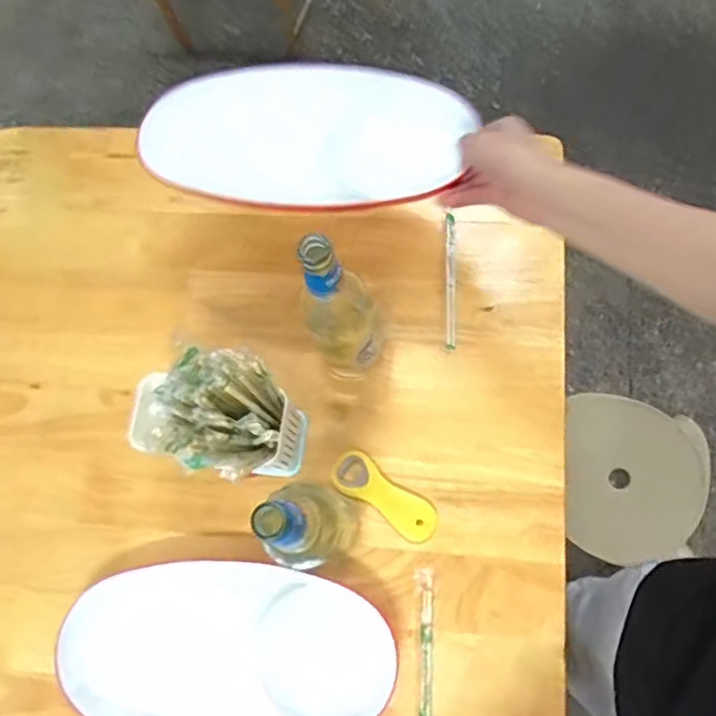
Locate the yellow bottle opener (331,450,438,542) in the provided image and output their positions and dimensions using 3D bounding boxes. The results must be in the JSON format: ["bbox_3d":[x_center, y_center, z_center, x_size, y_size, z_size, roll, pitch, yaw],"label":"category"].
[{"bbox_3d":[0.029,0.152,0.712,0.126,0.012,0.046,34,80,13],"label":"yellow bottle opener"}]

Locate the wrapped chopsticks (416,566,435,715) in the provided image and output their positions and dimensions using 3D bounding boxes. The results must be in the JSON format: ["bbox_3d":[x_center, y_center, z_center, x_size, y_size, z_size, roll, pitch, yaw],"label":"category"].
[{"bbox_3d":[0.069,0.329,0.659,0.018,0.011,0.214,0,75,5],"label":"wrapped chopsticks"}]

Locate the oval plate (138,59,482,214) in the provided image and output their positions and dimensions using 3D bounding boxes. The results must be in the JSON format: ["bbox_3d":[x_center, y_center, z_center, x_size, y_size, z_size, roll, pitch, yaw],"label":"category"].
[{"bbox_3d":[-0.069,-0.243,0.735,0.372,0.169,0.028,7,42,9],"label":"oval plate"}]

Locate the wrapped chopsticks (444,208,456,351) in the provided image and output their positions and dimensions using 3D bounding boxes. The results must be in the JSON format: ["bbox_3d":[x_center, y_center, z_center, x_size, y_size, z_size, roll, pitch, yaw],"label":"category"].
[{"bbox_3d":[0.110,-0.095,0.772,0.013,0.009,0.171,0,75,6],"label":"wrapped chopsticks"}]

